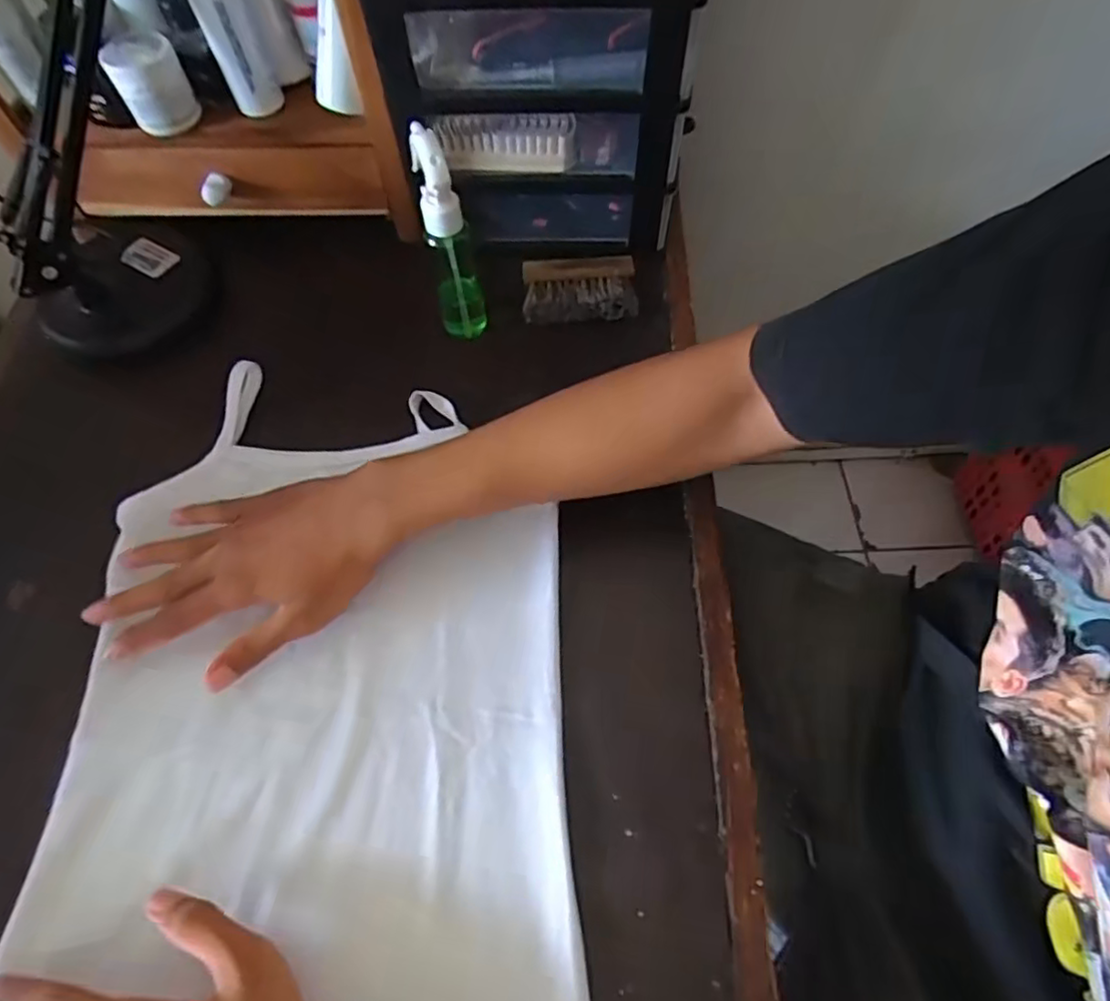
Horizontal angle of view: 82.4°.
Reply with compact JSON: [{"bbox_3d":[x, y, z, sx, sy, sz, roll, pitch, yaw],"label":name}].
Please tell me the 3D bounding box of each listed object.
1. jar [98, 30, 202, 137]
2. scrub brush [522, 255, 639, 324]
[{"bbox_3d":[-0.306,-0.317,0.482,0.049,0.055,0.054,-28,65,-12],"label":"jar"},{"bbox_3d":[0.020,-0.177,0.533,0.093,0.032,0.044,-6,62,-4],"label":"scrub brush"}]

